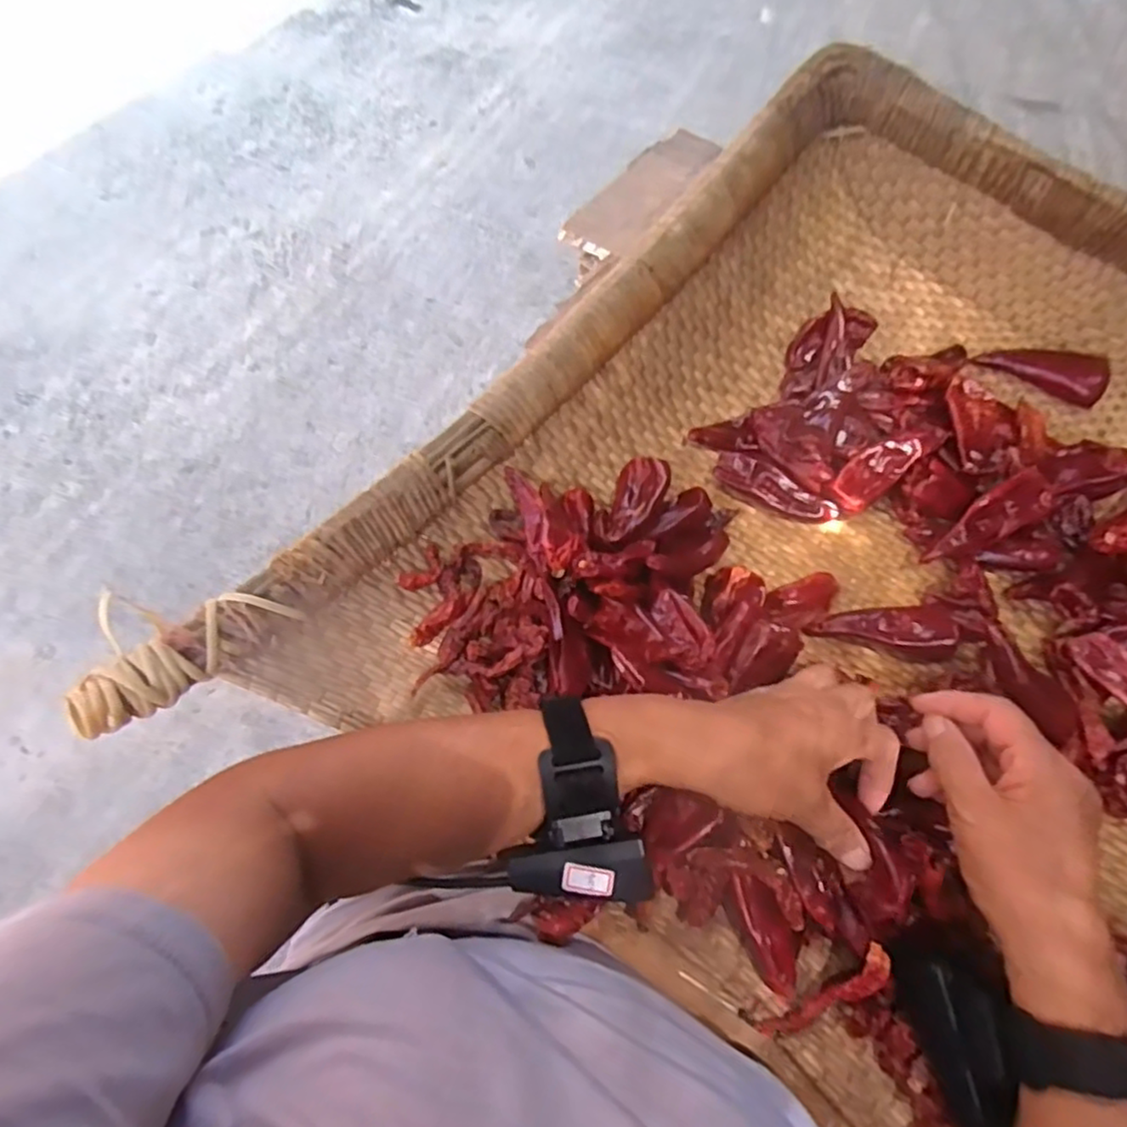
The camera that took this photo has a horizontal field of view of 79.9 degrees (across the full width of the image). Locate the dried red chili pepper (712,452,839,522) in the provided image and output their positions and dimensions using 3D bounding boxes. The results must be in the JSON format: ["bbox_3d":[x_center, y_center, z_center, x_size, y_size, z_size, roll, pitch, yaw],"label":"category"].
[{"bbox_3d":[0.158,-0.054,0.505,0.091,0.019,0.026,24,64,10],"label":"dried red chili pepper"}]

